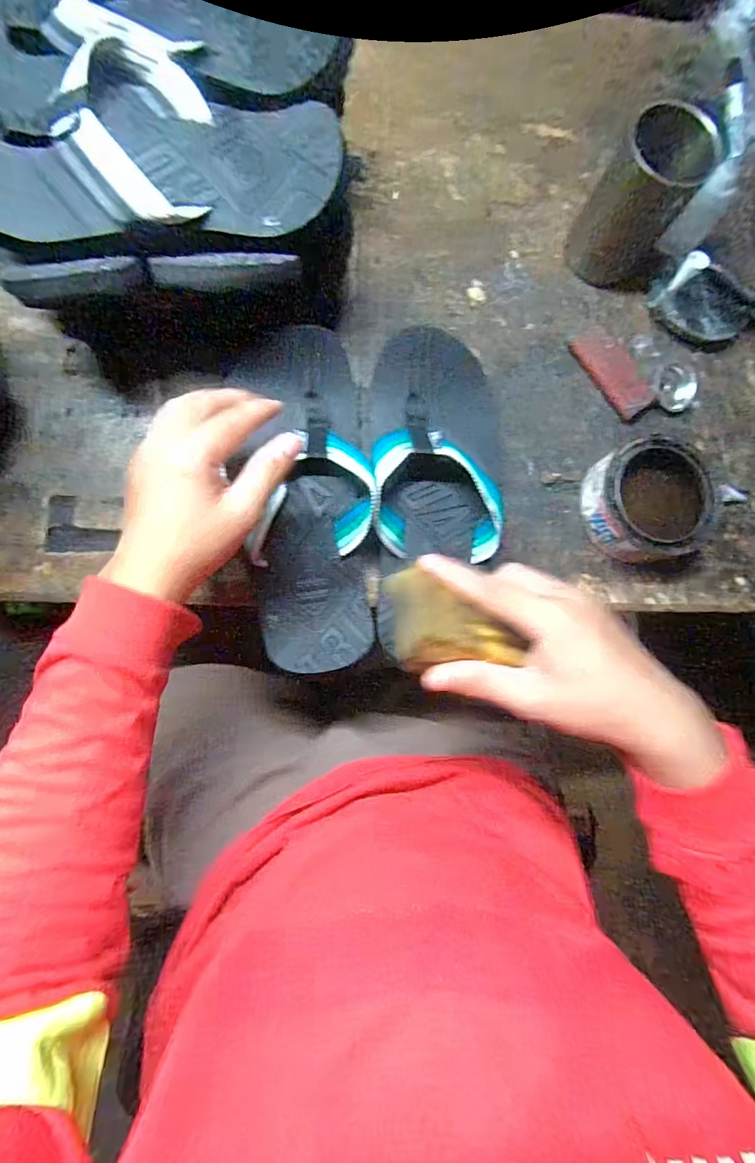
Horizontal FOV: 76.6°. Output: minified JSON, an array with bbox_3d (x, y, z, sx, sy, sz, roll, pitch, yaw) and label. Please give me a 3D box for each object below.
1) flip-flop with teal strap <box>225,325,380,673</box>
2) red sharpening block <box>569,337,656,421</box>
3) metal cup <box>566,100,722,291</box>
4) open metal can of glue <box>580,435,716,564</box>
[{"bbox_3d":[-0.056,-0.073,0.380,0.099,0.043,0.288,-3,82,-6],"label":"flip-flop with teal strap"},{"bbox_3d":[0.224,-0.198,0.450,0.039,0.011,0.089,-32,87,-9],"label":"red sharpening block"},{"bbox_3d":[0.233,-0.330,0.424,0.085,0.109,0.071,26,81,-2],"label":"metal cup"},{"bbox_3d":[0.239,-0.070,0.423,0.104,0.043,0.105,1,83,-5],"label":"open metal can of glue"}]

